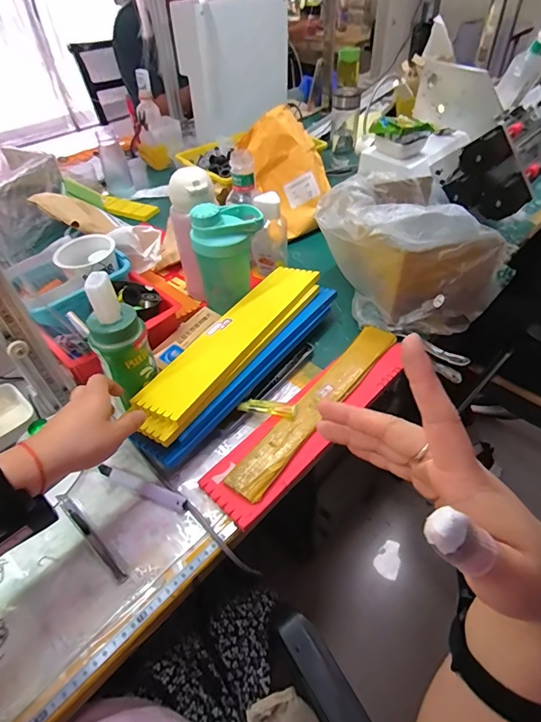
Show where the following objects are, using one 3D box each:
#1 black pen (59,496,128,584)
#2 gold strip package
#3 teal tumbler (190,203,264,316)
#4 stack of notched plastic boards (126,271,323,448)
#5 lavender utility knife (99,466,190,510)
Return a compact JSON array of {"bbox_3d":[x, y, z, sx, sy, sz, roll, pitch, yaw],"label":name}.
[{"bbox_3d":[-0.192,0.188,0.436,0.130,0.005,0.010,32,56,29],"label":"black pen"},{"bbox_3d":[0.066,0.053,0.532,0.045,0.017,0.318,30,54,28],"label":"gold strip package"},{"bbox_3d":[-0.065,-0.163,0.628,0.106,0.167,0.079,-8,46,-5],"label":"teal tumbler"},{"bbox_3d":[-0.049,-0.036,0.563,0.090,0.022,0.354,23,51,23],"label":"stack of notched plastic boards"},{"bbox_3d":[-0.148,0.145,0.467,0.124,0.013,0.014,16,49,18],"label":"lavender utility knife"}]

